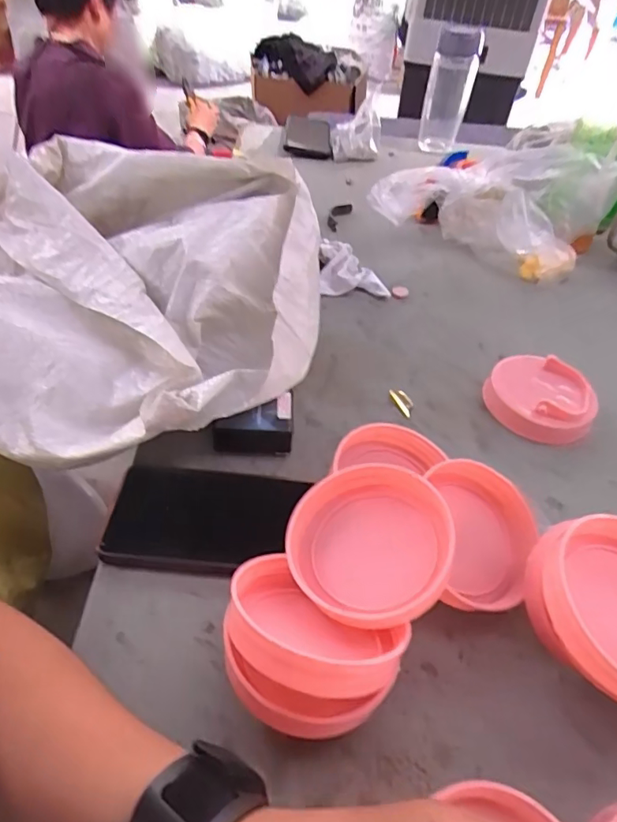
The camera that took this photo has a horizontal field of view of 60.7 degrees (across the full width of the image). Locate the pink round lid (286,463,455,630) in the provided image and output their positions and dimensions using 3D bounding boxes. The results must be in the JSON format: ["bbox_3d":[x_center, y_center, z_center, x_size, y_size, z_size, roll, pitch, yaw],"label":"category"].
[{"bbox_3d":[0.038,0.079,0.318,0.093,0.019,0.093,-11,52,14],"label":"pink round lid"}]

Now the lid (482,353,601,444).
[{"bbox_3d":[0.212,-0.013,0.484,0.094,0.030,0.086,2,46,-3],"label":"lid"}]

